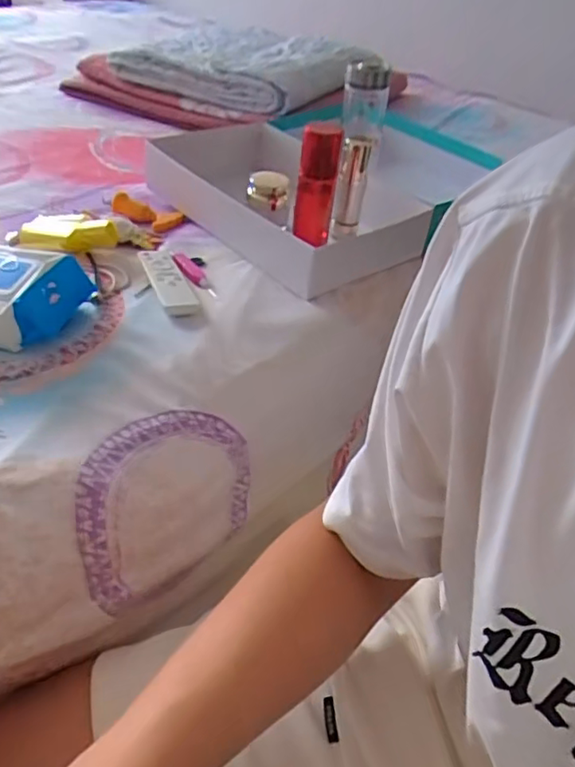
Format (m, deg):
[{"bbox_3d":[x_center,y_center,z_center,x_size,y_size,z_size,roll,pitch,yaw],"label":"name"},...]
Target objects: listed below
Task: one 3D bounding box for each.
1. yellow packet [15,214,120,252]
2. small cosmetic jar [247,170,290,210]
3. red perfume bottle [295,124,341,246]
[{"bbox_3d":[-0.262,-0.180,0.710,0.109,0.033,0.040,-3,40,-14],"label":"yellow packet"},{"bbox_3d":[-0.028,-0.255,0.801,0.055,0.046,0.051,-2,39,-12],"label":"small cosmetic jar"},{"bbox_3d":[0.032,-0.222,0.681,0.043,0.138,0.033,8,39,0],"label":"red perfume bottle"}]

